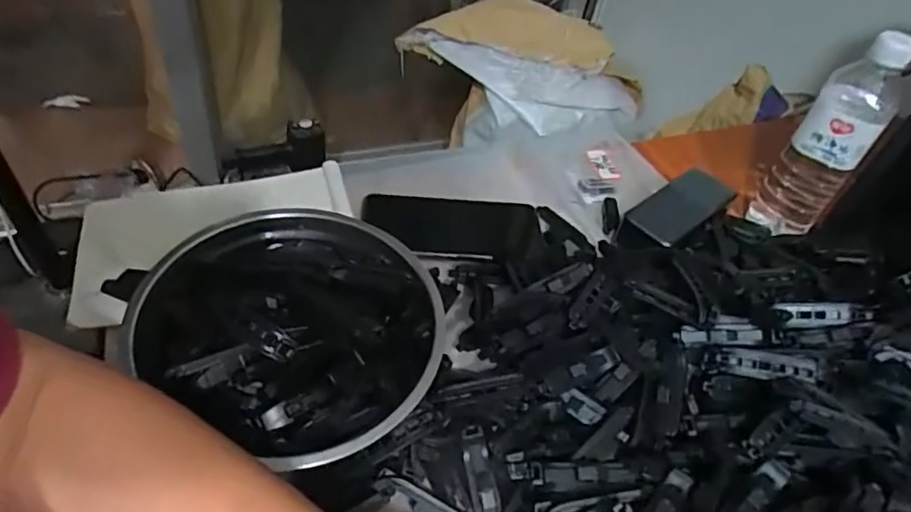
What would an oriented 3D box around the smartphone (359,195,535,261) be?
[{"bbox_3d":[-0.007,-0.027,0.606,0.167,0.061,0.013,5,18,0],"label":"smartphone"}]

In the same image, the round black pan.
[{"bbox_3d":[-0.108,0.047,0.434,0.197,0.075,0.185,5,46,-5],"label":"round black pan"}]

